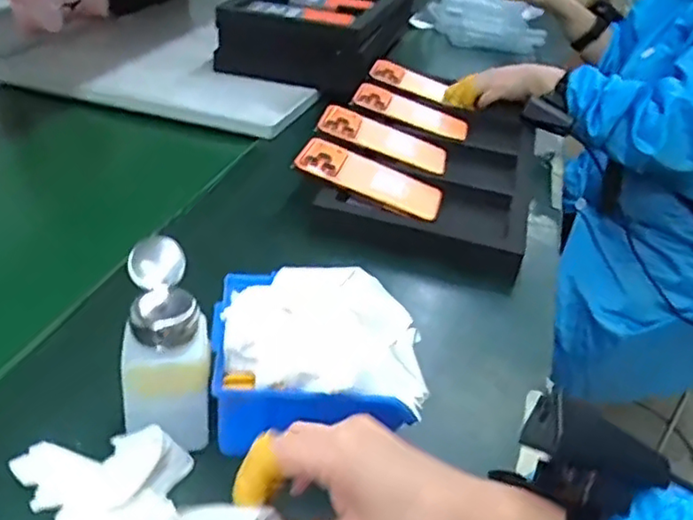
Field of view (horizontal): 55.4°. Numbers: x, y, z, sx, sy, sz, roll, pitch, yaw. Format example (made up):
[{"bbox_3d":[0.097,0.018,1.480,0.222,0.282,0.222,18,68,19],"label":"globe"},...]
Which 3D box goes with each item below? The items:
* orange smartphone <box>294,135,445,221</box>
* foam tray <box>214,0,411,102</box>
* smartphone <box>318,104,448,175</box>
[{"bbox_3d":[0.027,-0.092,0.725,0.162,0.009,0.075,24,41,6],"label":"orange smartphone"},{"bbox_3d":[-0.030,-0.398,1.102,0.224,0.107,0.424,13,34,12],"label":"foam tray"},{"bbox_3d":[0.045,-0.147,0.808,0.161,0.017,0.071,22,35,1],"label":"smartphone"}]

